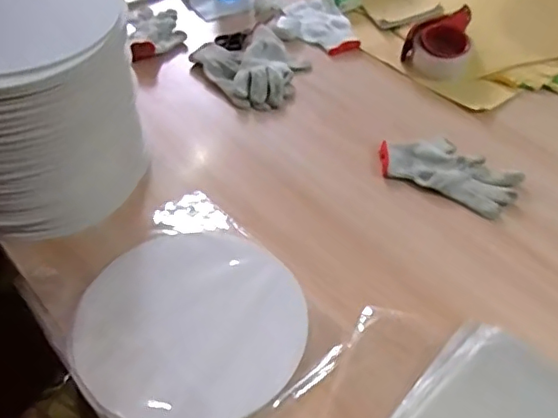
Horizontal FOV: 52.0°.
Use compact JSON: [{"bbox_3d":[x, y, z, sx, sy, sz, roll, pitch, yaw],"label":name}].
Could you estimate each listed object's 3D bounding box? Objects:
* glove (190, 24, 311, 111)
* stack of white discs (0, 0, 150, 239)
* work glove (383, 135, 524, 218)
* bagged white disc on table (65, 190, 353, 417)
[{"bbox_3d":[-0.041,-0.242,0.953,0.152,0.038,0.190,-32,56,-30],"label":"glove"},{"bbox_3d":[-0.300,-0.120,0.692,0.262,0.217,0.213,-26,53,-26],"label":"stack of white discs"},{"bbox_3d":[0.236,-0.054,0.802,0.185,0.016,0.107,28,50,21],"label":"work glove"},{"bbox_3d":[-0.097,0.115,0.617,0.239,0.017,0.276,-32,56,-30],"label":"bagged white disc on table"}]

